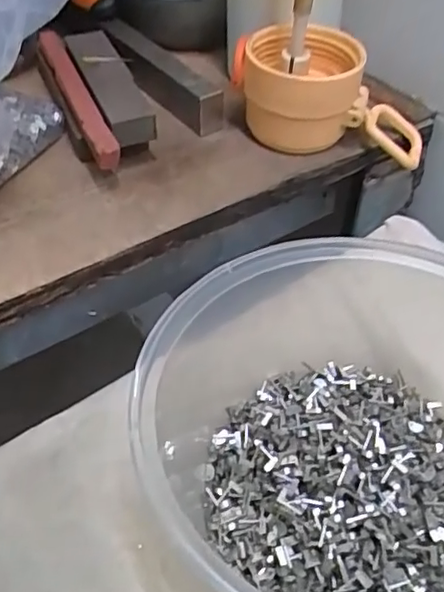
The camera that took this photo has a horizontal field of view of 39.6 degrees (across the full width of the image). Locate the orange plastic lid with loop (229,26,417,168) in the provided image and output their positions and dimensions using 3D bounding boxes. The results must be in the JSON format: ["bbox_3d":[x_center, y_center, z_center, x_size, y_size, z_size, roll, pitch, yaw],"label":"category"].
[{"bbox_3d":[0.060,-0.113,0.343,0.106,0.051,0.059,0,50,-1],"label":"orange plastic lid with loop"}]

